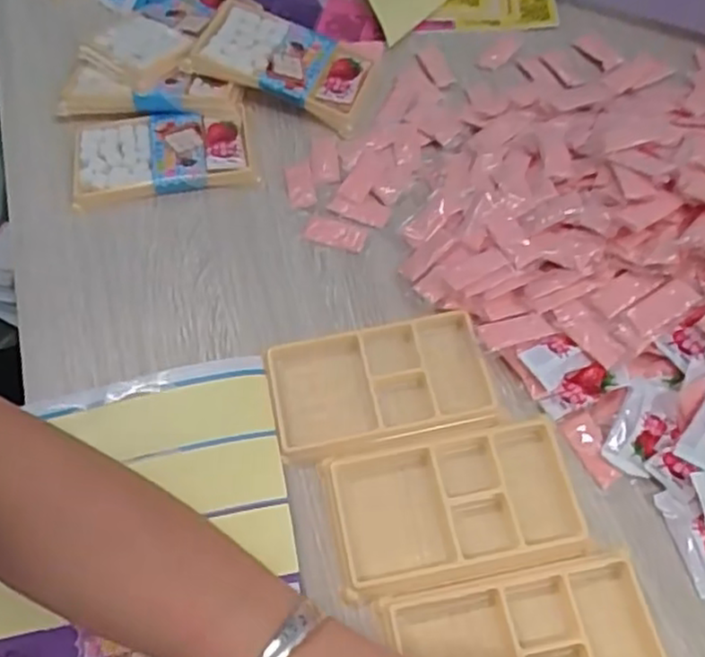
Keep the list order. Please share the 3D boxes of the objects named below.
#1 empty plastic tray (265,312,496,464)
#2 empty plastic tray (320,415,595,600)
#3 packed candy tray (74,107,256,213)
[{"bbox_3d":[0.017,0.034,0.417,0.128,0.010,0.072,-12,60,-5],"label":"empty plastic tray"},{"bbox_3d":[0.054,0.097,0.379,0.131,0.015,0.077,-10,60,-4],"label":"empty plastic tray"},{"bbox_3d":[-0.138,-0.129,0.512,0.125,0.013,0.078,-9,60,-3],"label":"packed candy tray"}]

